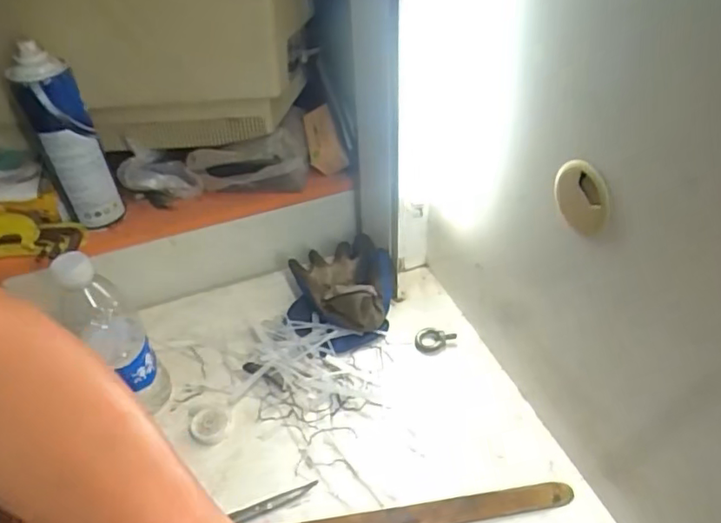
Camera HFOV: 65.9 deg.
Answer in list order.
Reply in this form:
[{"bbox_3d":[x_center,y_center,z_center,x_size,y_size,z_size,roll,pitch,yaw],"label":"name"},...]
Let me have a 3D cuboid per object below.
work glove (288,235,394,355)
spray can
[{"bbox_3d":[-0.026,0.031,0.721,0.135,0.063,0.184,-2,41,2],"label":"work glove"},{"bbox_3d":[-0.336,-0.137,0.644,0.061,0.210,0.071,-26,46,-24],"label":"spray can"}]

